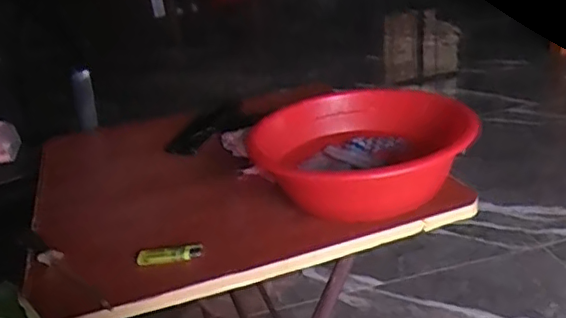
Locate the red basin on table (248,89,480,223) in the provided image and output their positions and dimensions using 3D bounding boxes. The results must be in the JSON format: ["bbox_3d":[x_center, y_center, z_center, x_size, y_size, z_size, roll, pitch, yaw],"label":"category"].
[{"bbox_3d":[0.092,-0.013,0.779,0.245,0.083,0.220,-13,29,-12],"label":"red basin on table"}]

